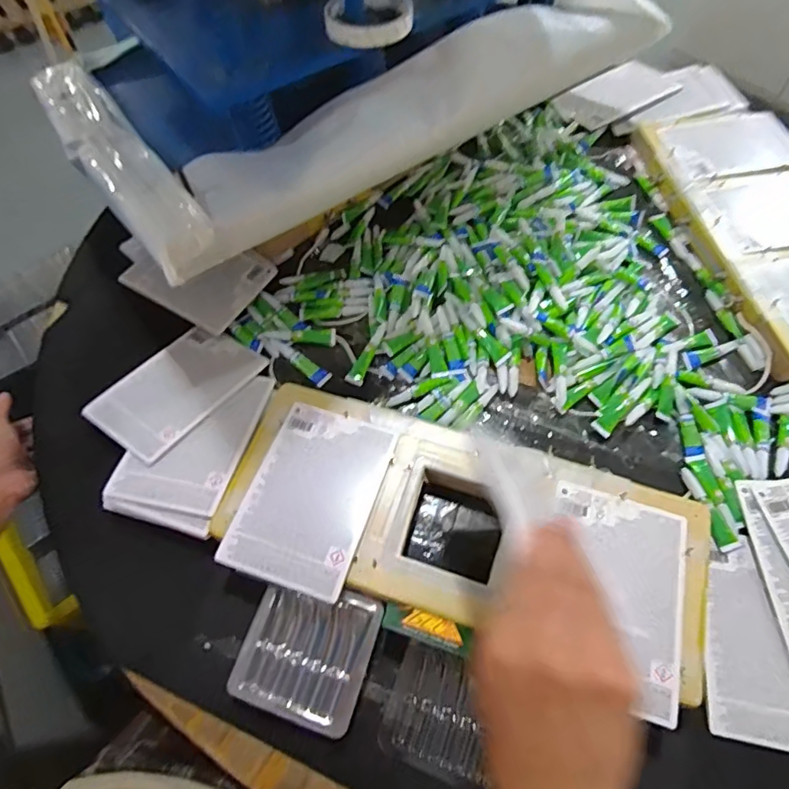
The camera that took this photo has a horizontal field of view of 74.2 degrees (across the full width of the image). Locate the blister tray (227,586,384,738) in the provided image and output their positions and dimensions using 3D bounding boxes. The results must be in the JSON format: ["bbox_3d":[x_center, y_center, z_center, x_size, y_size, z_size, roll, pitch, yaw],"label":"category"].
[{"bbox_3d":[-0.073,0.216,0.443,0.105,0.025,0.104,17,64,10],"label":"blister tray"}]

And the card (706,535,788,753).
[{"bbox_3d":[0.324,0.214,0.448,0.115,0.007,0.156,10,60,7],"label":"card"}]

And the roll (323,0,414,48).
[{"bbox_3d":[-0.026,-0.391,0.536,0.090,0.016,0.086,-1,62,2],"label":"roll"}]

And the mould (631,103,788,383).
[{"bbox_3d":[0.486,-0.225,0.660,0.219,0.033,0.431,-9,63,-3],"label":"mould"}]

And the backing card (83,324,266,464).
[{"bbox_3d":[-0.238,-0.010,0.576,0.114,0.006,0.167,30,58,21],"label":"backing card"}]

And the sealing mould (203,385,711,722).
[{"bbox_3d":[0.053,0.124,0.480,0.426,0.044,0.182,16,64,10],"label":"sealing mould"}]

